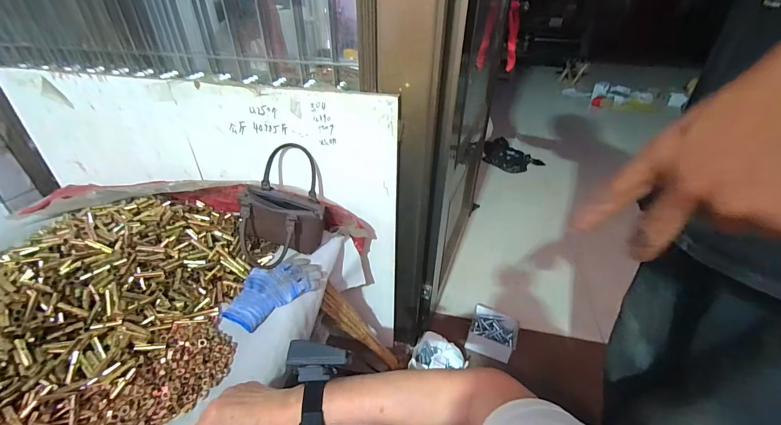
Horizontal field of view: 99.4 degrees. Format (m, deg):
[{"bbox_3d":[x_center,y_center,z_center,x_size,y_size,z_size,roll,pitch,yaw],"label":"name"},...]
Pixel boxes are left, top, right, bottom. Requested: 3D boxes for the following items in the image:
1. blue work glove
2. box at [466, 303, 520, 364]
[{"bbox_3d":[-0.222,0.143,0.645,0.191,0.038,0.090,-30,46,-36],"label":"blue work glove"},{"bbox_3d":[0.334,0.396,1.080,0.144,0.065,0.149,15,38,19],"label":"box"}]

